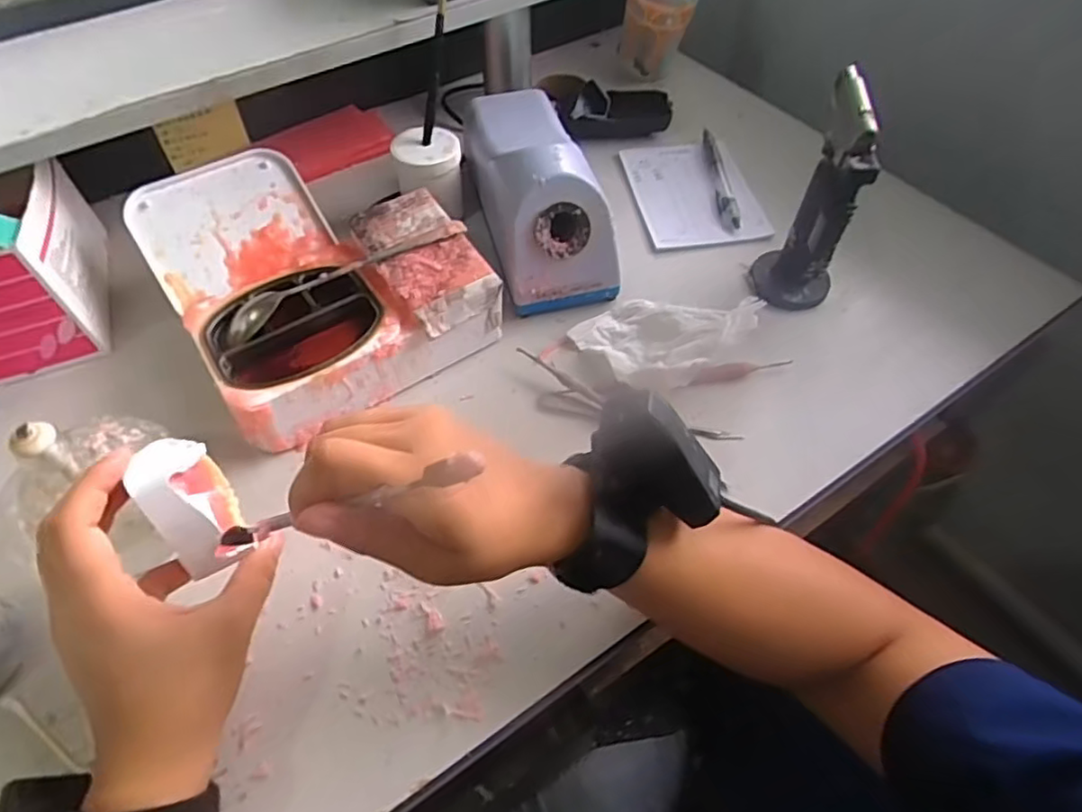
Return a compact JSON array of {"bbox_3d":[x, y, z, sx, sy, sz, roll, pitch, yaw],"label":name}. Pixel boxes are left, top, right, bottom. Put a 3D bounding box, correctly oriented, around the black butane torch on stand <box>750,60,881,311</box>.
[{"bbox_3d":[0.200,-0.141,0.456,0.056,0.173,0.057,24,58,16],"label":"black butane torch on stand"}]

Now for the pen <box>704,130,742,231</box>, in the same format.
[{"bbox_3d":[0.167,-0.214,0.594,0.016,0.014,0.141,-1,55,-1],"label":"pen"}]

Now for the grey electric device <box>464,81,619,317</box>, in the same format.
[{"bbox_3d":[-0.008,-0.186,0.522,0.089,0.098,0.210,-12,56,-9],"label":"grey electric device"}]

